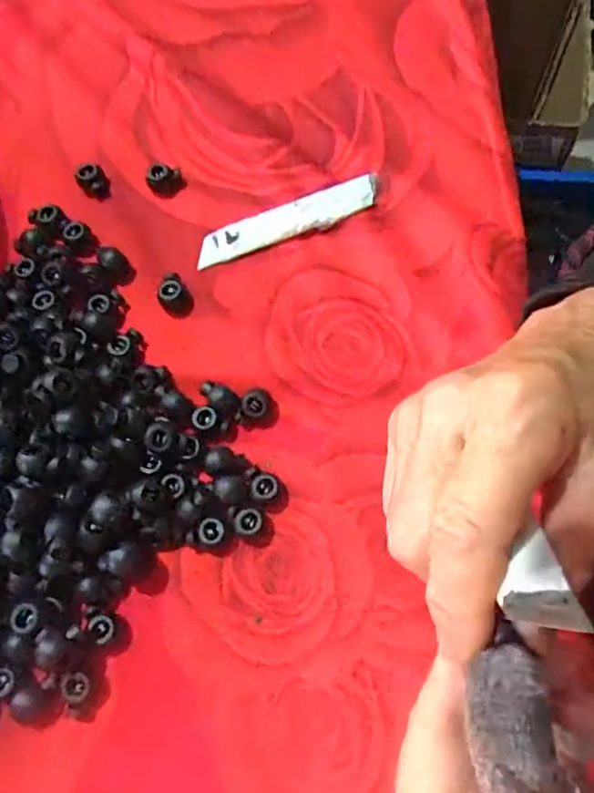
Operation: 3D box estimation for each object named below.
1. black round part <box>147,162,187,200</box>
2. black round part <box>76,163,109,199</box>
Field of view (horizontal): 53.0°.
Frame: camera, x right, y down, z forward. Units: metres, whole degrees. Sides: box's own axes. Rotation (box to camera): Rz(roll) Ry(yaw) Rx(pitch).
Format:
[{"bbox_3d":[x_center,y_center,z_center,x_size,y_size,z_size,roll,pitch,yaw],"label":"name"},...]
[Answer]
[{"bbox_3d":[-0.073,-0.121,0.333,0.020,0.010,0.016,-26,71,-8],"label":"black round part"},{"bbox_3d":[-0.114,-0.120,0.333,0.015,0.007,0.021,-31,72,-9],"label":"black round part"}]

